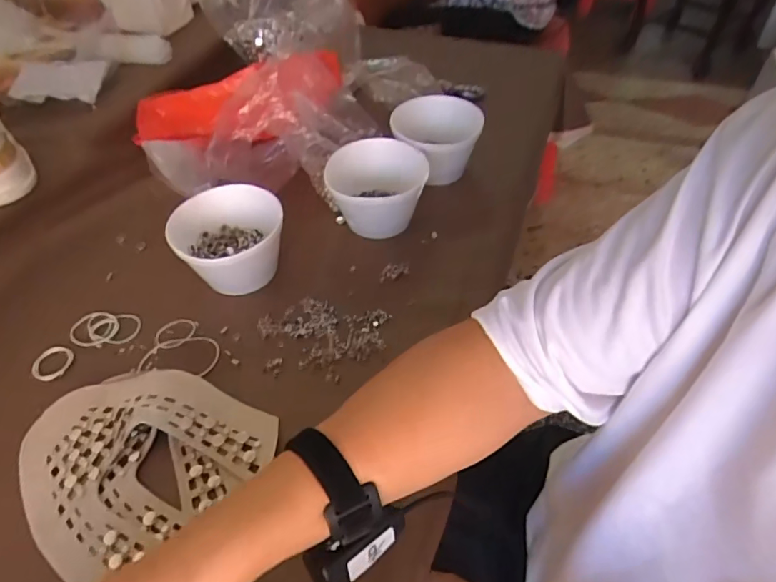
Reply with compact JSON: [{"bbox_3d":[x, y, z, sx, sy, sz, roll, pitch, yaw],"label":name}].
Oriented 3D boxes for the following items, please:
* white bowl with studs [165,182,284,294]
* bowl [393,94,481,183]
[{"bbox_3d":[-0.189,-0.055,0.622,0.118,0.087,0.119,-2,48,2],"label":"white bowl with studs"},{"bbox_3d":[0.072,-0.217,0.745,0.121,0.088,0.121,-2,48,2],"label":"bowl"}]

